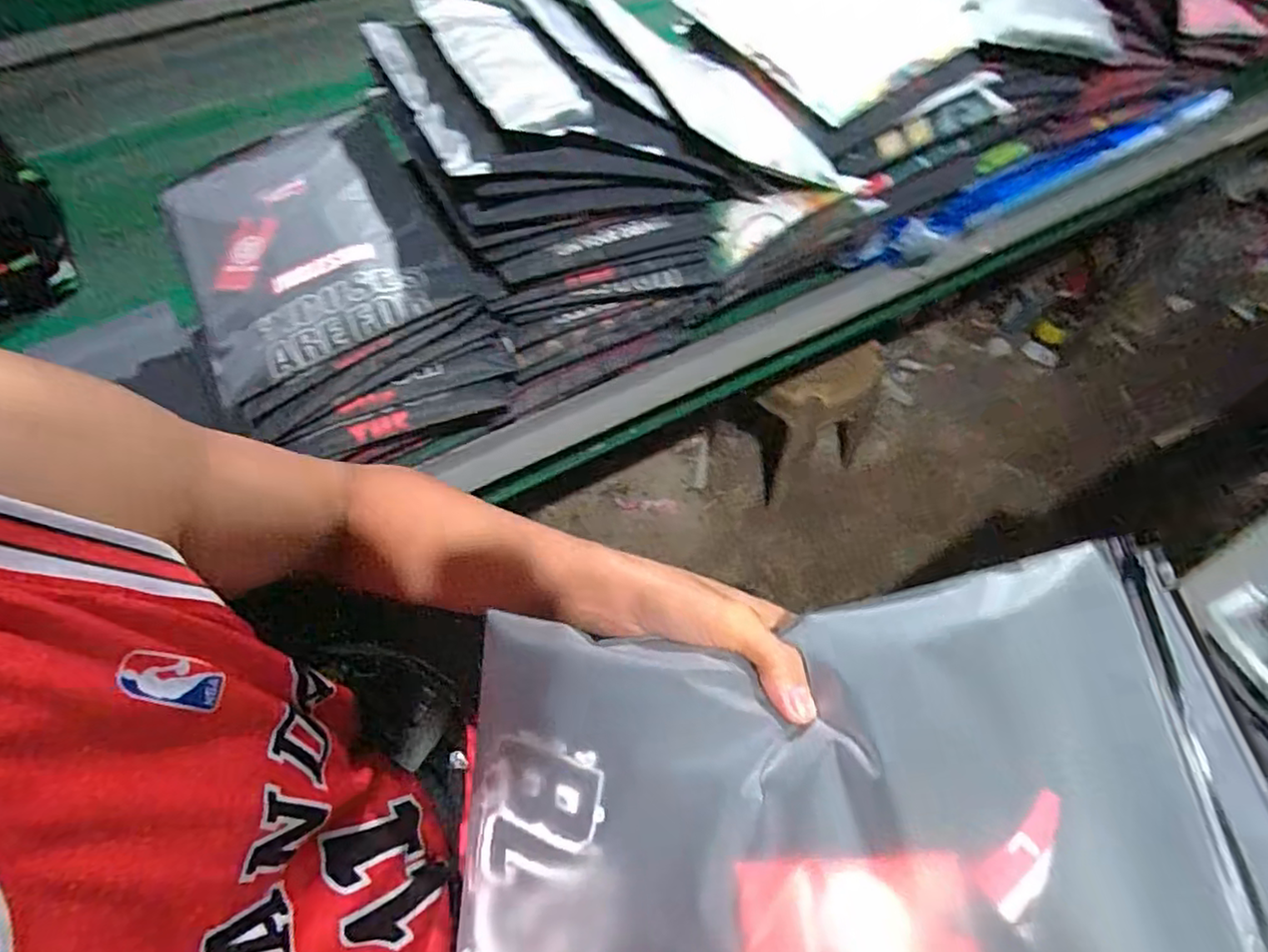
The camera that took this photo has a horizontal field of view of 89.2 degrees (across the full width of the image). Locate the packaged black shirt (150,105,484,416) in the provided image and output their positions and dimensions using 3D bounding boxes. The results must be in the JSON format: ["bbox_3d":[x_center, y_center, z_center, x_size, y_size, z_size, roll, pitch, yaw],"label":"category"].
[{"bbox_3d":[-0.349,-0.265,0.680,0.247,0.045,0.362,-26,63,-14],"label":"packaged black shirt"}]

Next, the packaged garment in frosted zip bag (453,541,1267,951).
[{"bbox_3d":[0.072,0.176,0.283,0.320,0.035,0.242,-9,64,14],"label":"packaged garment in frosted zip bag"}]

